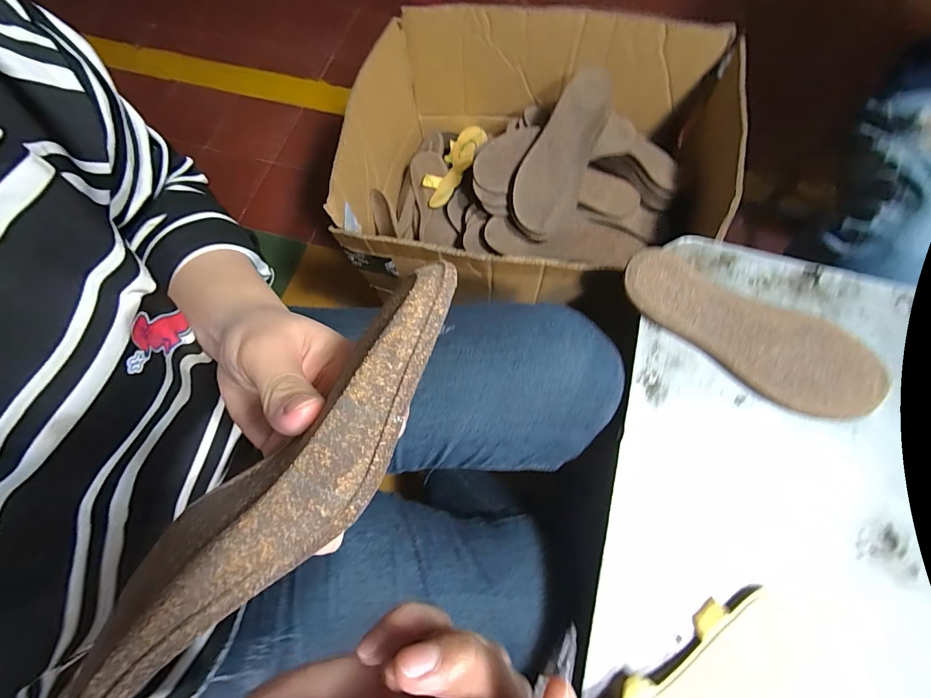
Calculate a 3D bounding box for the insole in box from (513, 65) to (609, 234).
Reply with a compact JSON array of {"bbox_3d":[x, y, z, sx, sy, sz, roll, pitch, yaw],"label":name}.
[{"bbox_3d":[0.141,-0.290,0.587,0.094,0.043,0.248,24,96,10],"label":"insole in box"}]

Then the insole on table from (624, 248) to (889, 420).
[{"bbox_3d":[0.256,-0.013,0.361,0.231,0.031,0.081,28,75,11],"label":"insole on table"}]

